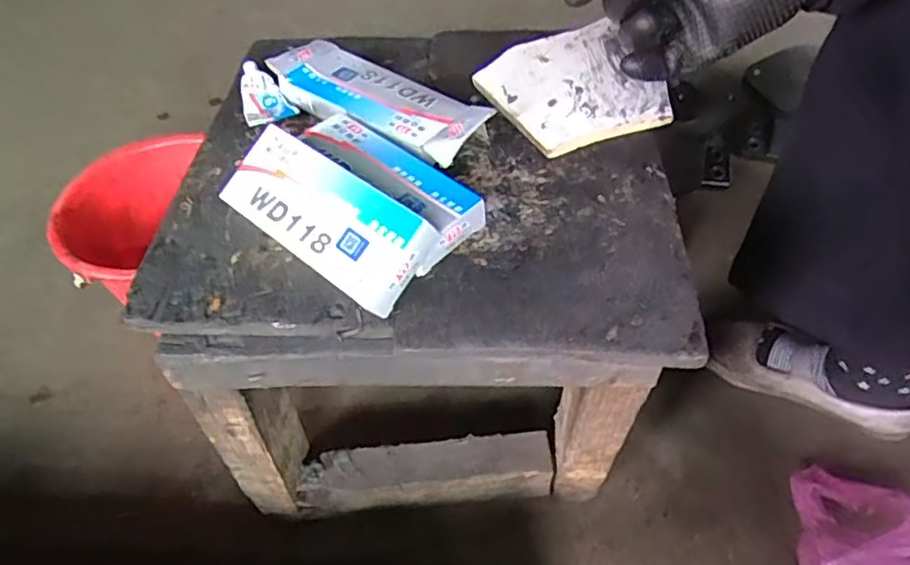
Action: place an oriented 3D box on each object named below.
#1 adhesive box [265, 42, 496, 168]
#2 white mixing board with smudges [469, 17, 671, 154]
[{"bbox_3d":[-0.065,-0.147,0.500,0.193,0.030,0.065,26,55,25],"label":"adhesive box"},{"bbox_3d":[0.097,-0.166,0.527,0.131,0.016,0.150,-18,49,-12],"label":"white mixing board with smudges"}]

